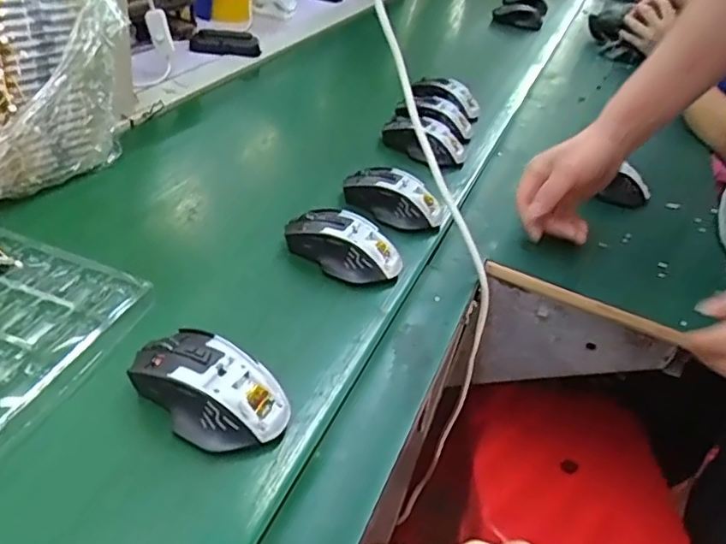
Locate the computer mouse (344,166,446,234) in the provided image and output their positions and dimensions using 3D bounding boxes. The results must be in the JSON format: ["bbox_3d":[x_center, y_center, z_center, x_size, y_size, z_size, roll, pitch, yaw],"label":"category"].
[{"bbox_3d":[0.034,-0.083,0.655,0.109,0.034,0.054,23,42,19],"label":"computer mouse"}]

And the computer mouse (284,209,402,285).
[{"bbox_3d":[-0.020,-0.029,0.576,0.107,0.033,0.059,23,42,19],"label":"computer mouse"}]

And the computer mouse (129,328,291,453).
[{"bbox_3d":[-0.106,0.079,0.419,0.108,0.038,0.067,24,42,20],"label":"computer mouse"}]

